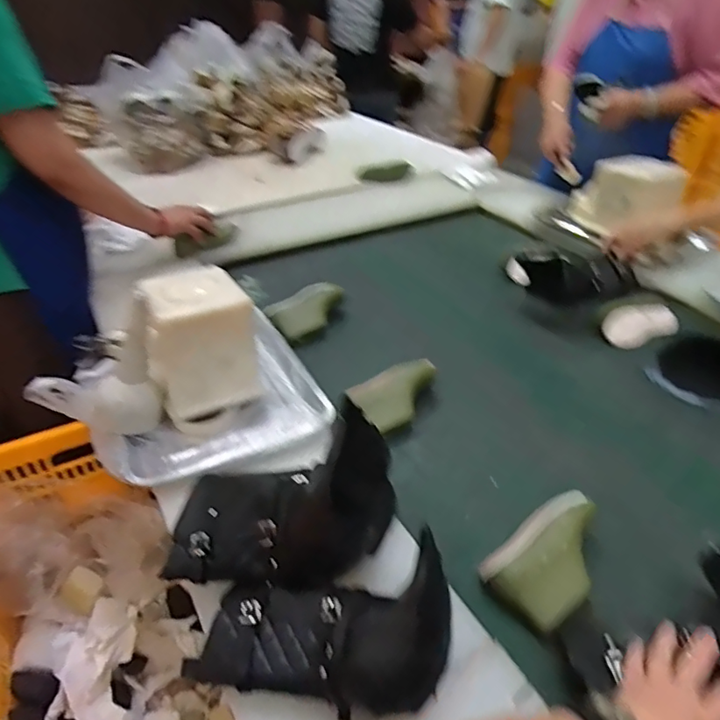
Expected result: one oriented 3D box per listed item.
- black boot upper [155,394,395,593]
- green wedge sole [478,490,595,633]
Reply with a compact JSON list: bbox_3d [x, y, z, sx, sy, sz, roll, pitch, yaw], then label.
[{"bbox_3d":[-0.081,0.149,0.541,0.242,0.154,0.135,-5,37,-6],"label":"black boot upper"},{"bbox_3d":[0.230,0.232,0.626,0.163,0.059,0.096,-27,44,-32],"label":"green wedge sole"}]

